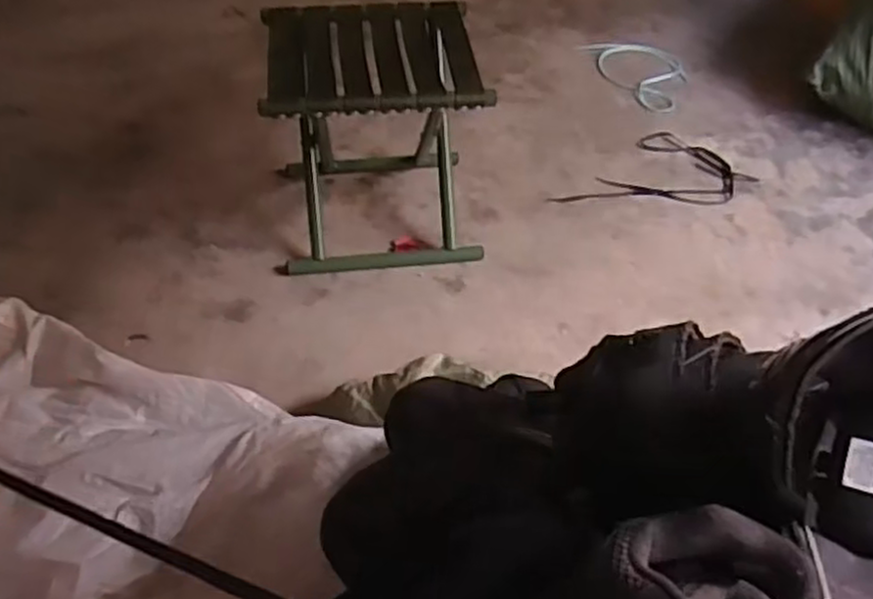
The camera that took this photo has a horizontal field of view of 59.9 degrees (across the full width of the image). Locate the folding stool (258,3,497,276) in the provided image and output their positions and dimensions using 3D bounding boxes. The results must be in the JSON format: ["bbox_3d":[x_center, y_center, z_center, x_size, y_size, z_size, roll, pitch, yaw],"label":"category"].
[{"bbox_3d":[-0.092,-0.242,1.160,0.285,0.321,0.271,-4,48,-4],"label":"folding stool"}]

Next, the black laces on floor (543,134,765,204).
[{"bbox_3d":[0.382,-0.240,1.380,0.367,0.011,0.188,0,48,-1],"label":"black laces on floor"}]

